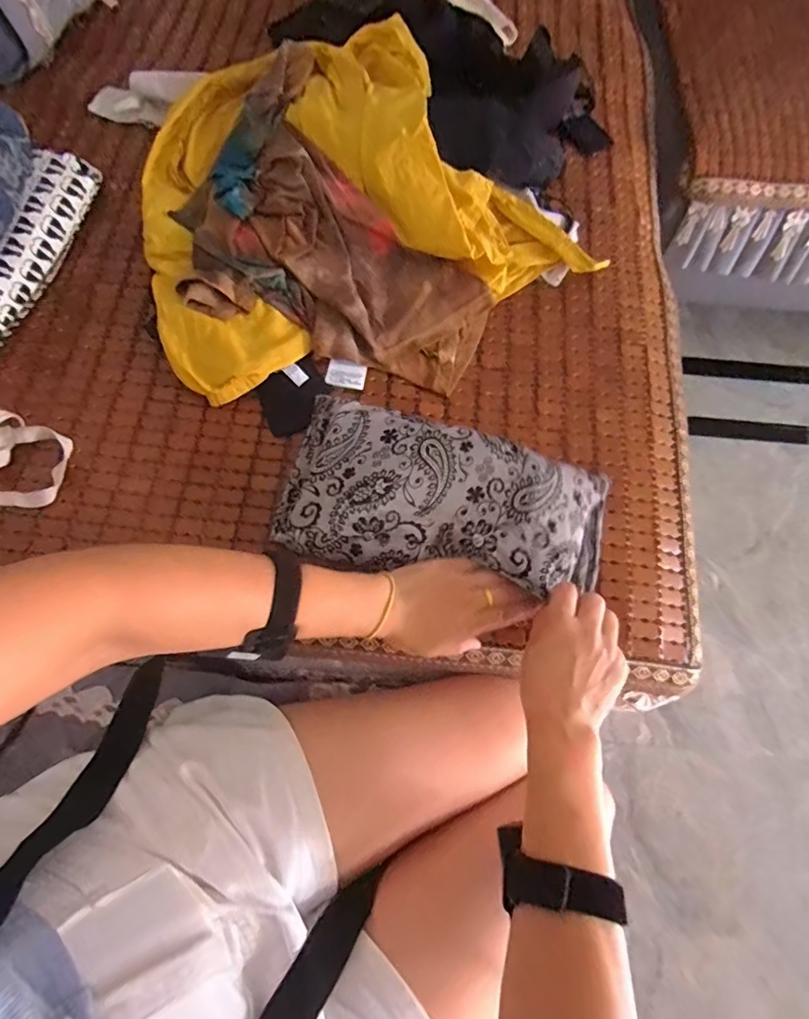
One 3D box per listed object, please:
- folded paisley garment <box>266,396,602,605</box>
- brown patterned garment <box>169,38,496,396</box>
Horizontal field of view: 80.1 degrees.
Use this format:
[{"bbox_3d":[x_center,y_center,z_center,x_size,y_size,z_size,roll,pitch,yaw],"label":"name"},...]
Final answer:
[{"bbox_3d":[0.037,-0.012,0.466,0.311,0.050,0.156,11,71,5],"label":"folded paisley garment"},{"bbox_3d":[-0.114,-0.299,0.554,0.279,0.067,0.444,-36,77,-11],"label":"brown patterned garment"}]

